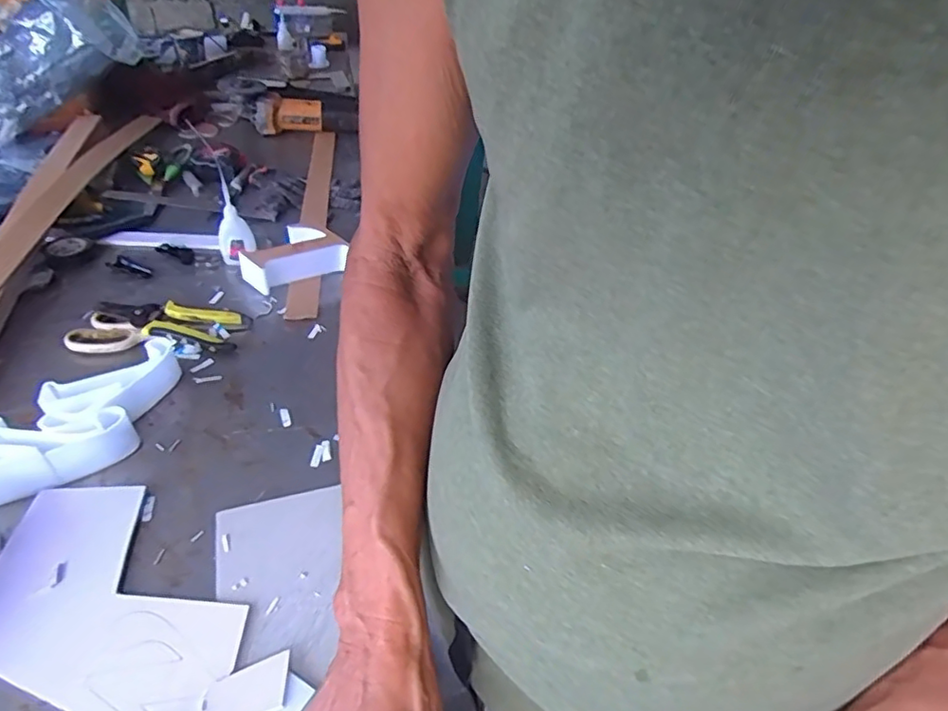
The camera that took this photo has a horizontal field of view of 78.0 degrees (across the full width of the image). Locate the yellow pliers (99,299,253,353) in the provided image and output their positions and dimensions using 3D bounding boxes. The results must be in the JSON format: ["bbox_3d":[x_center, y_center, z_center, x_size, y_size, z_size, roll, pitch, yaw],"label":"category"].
[{"bbox_3d":[-0.349,-0.040,0.683,0.165,0.022,0.063,10,40,5],"label":"yellow pliers"}]

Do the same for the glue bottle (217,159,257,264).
[{"bbox_3d":[-0.322,-0.185,0.777,0.045,0.120,0.029,-13,43,-21],"label":"glue bottle"}]

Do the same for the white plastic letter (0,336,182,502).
[{"bbox_3d":[-0.366,0.061,0.545,0.094,0.040,0.205,33,47,29],"label":"white plastic letter"}]

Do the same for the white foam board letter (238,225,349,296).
[{"bbox_3d":[-0.242,-0.132,0.780,0.126,0.044,0.083,-21,47,-28],"label":"white foam board letter"}]

